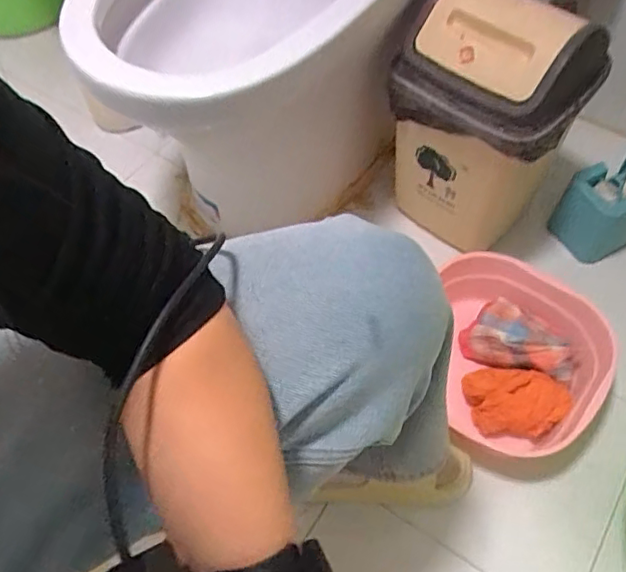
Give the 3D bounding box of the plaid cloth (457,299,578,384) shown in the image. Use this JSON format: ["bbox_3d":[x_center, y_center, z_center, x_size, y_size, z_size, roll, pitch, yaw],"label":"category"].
[{"bbox_3d":[0.286,0.075,0.811,0.151,0.079,0.074,20,59,14],"label":"plaid cloth"}]

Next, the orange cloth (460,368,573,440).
[{"bbox_3d":[0.265,0.161,0.790,0.134,0.064,0.091,18,59,13],"label":"orange cloth"}]

